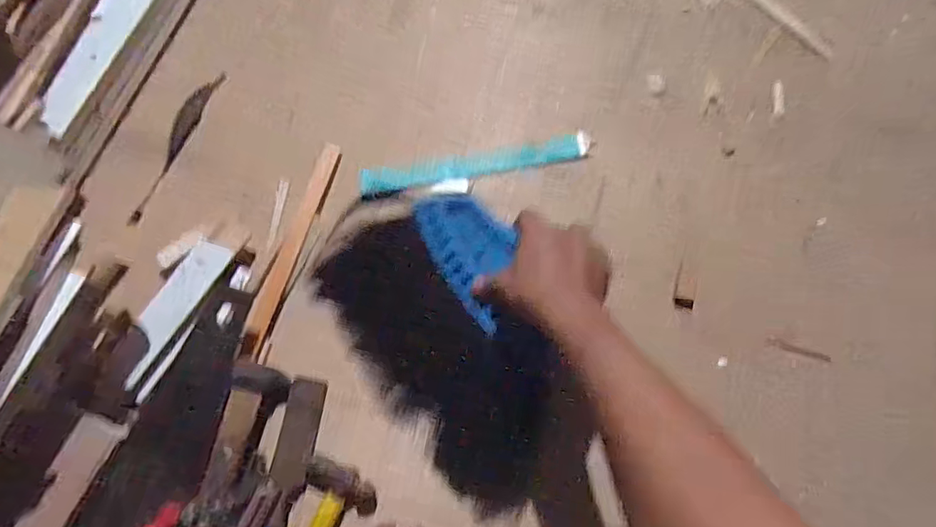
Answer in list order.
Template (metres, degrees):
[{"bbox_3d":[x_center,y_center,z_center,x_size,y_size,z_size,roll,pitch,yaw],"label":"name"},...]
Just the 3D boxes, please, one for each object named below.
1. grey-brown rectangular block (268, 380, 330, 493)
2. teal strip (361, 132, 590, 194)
[{"bbox_3d":[-0.182,0.183,0.572,0.037,0.012,0.114,8,71,5],"label":"grey-brown rectangular block"},{"bbox_3d":[0.009,-0.126,0.669,0.286,0.015,0.031,-10,72,-2],"label":"teal strip"}]

